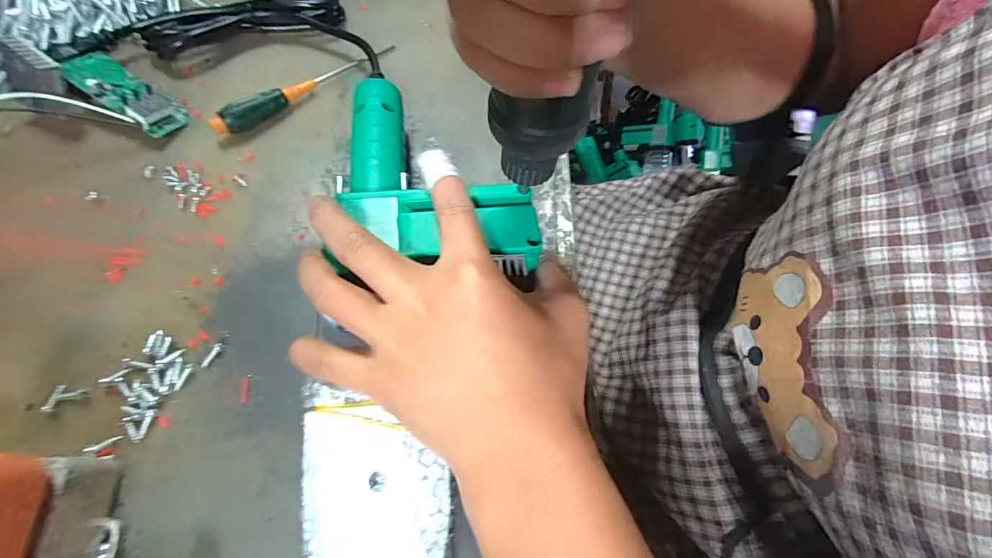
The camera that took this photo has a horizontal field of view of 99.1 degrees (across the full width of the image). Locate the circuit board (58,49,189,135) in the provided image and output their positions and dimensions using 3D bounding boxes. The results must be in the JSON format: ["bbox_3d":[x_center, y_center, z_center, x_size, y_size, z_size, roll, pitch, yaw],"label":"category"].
[{"bbox_3d":[-0.262,-0.131,0.298,0.082,0.026,0.031,28,66,9],"label":"circuit board"}]

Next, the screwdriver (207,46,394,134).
[{"bbox_3d":[-0.139,-0.146,0.318,0.149,0.015,0.017,-38,72,-19],"label":"screwdriver"}]

